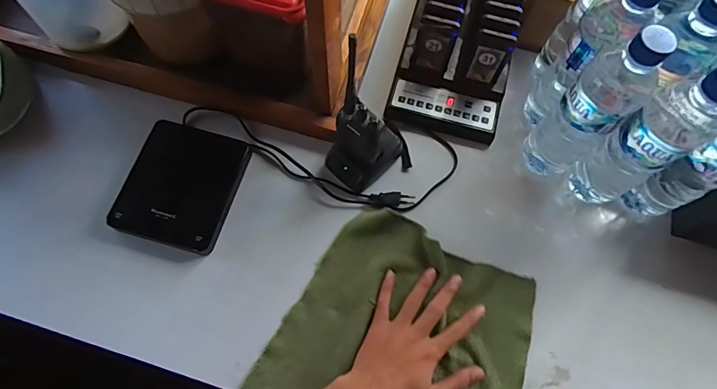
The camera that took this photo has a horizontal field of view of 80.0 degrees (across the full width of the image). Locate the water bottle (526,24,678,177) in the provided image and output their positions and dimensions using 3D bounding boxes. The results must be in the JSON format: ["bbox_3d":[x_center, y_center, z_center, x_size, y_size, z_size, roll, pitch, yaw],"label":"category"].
[{"bbox_3d":[0.243,-0.082,0.457,0.052,0.218,0.066,-42,76,-16],"label":"water bottle"}]

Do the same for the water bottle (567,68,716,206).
[{"bbox_3d":[0.301,-0.050,0.452,0.057,0.222,0.067,-31,75,-11],"label":"water bottle"}]

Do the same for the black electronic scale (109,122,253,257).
[{"bbox_3d":[-0.215,-0.013,0.524,0.128,0.025,0.150,15,70,3],"label":"black electronic scale"}]

